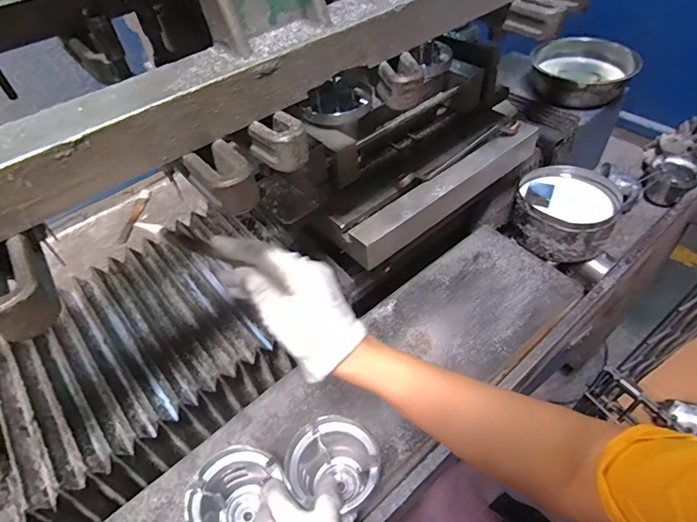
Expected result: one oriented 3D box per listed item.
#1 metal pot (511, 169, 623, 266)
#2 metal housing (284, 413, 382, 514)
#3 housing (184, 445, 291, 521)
[{"bbox_3d":[0.356,-0.081,0.730,0.151,0.074,0.151,-3,48,3],"label":"metal pot"},{"bbox_3d":[-0.014,0.218,0.461,0.093,0.068,0.085,-3,48,3],"label":"metal housing"},{"bbox_3d":[-0.112,0.242,0.444,0.080,0.079,0.089,11,50,15],"label":"housing"}]

